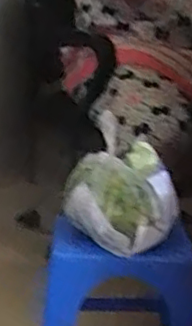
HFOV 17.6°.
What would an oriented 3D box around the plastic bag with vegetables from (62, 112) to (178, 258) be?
[{"bbox_3d":[0.039,0.035,0.996,0.180,0.146,0.221,2,11,1],"label":"plastic bag with vegetables"}]

